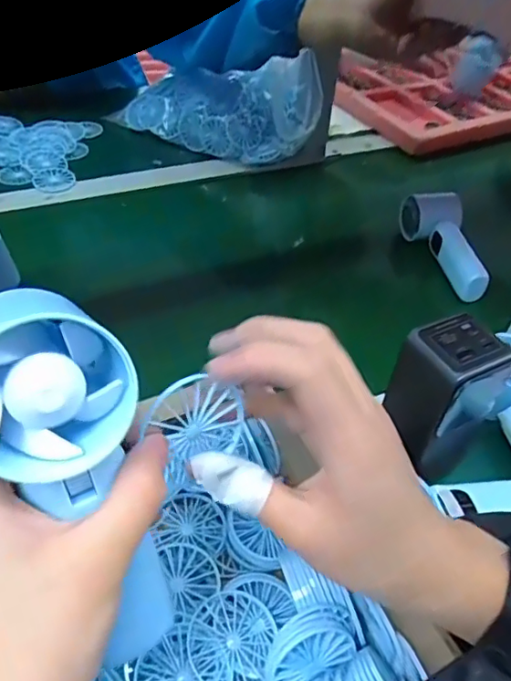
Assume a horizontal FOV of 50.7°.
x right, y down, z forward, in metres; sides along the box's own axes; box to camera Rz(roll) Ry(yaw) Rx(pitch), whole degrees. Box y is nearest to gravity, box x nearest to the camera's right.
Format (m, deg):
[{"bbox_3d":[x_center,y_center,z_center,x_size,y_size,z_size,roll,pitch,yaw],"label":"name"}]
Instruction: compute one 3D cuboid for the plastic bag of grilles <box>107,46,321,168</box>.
[{"bbox_3d":[-0.057,-0.322,0.753,0.316,0.112,0.081,10,43,22],"label":"plastic bag of grilles"}]

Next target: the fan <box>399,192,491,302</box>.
[{"bbox_3d":[0.208,-0.106,0.592,0.055,0.048,0.138,-1,45,-7],"label":"fan"}]

